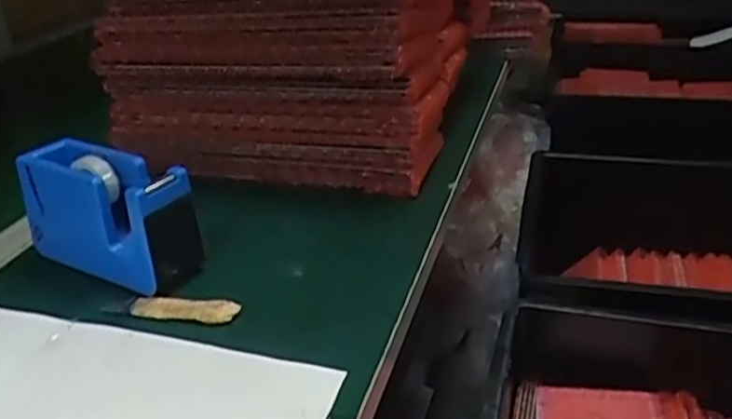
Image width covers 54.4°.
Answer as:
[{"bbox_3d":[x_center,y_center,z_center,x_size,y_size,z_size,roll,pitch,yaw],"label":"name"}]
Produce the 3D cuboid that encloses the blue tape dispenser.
[{"bbox_3d":[-0.175,0.005,0.492,0.134,0.079,0.045,13,31,29],"label":"blue tape dispenser"}]

